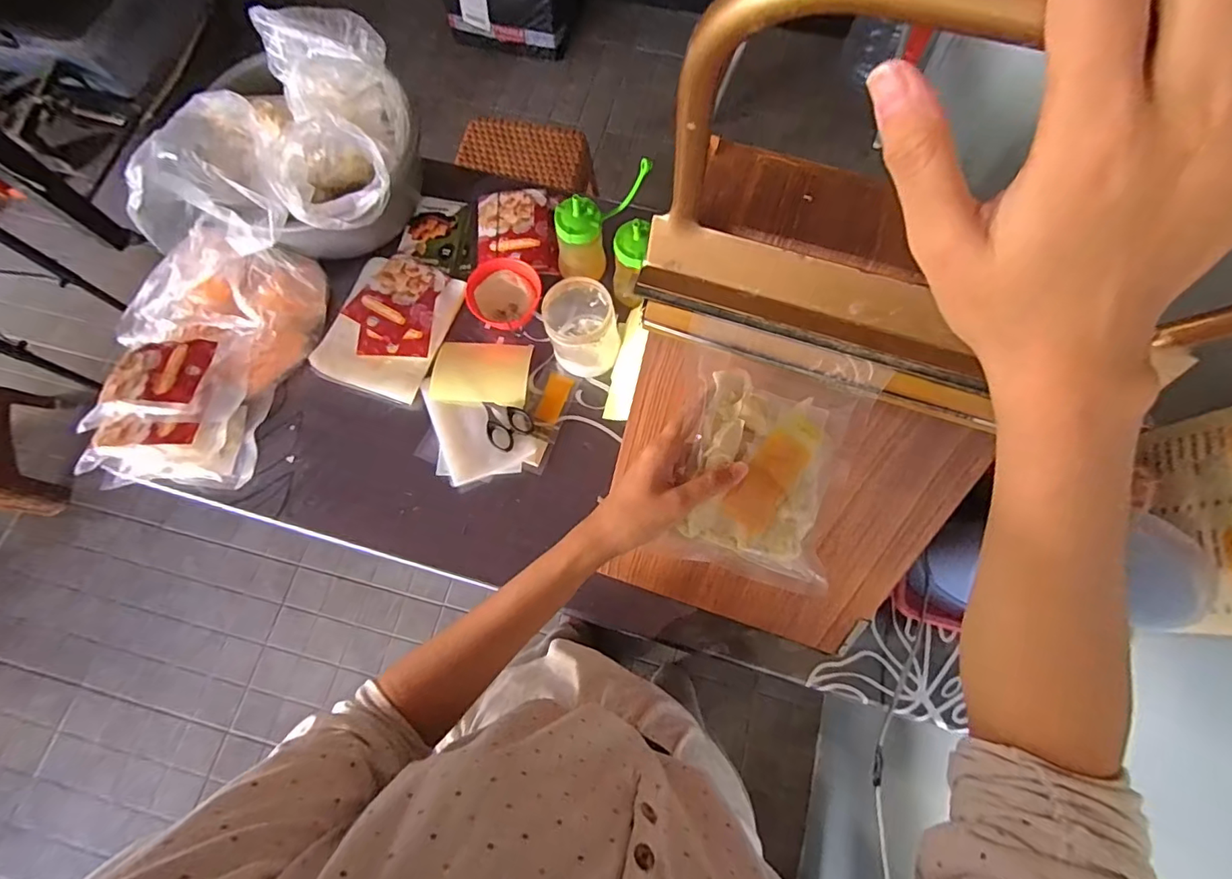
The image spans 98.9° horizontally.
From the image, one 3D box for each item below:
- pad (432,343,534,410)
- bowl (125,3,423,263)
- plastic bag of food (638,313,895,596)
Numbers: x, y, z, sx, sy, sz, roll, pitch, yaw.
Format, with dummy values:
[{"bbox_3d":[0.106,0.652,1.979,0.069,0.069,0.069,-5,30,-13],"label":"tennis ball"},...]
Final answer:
[{"bbox_3d":[-0.185,-0.093,0.729,0.129,0.014,0.095,5,72,2],"label":"pad"},{"bbox_3d":[-0.402,-0.375,0.695,0.255,0.214,0.324,8,72,2],"label":"bowl"},{"bbox_3d":[0.105,0.012,0.388,0.140,0.045,0.171,18,73,6],"label":"plastic bag of food"}]

